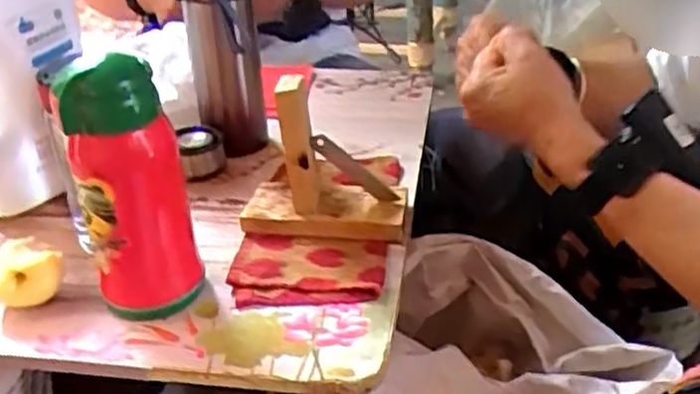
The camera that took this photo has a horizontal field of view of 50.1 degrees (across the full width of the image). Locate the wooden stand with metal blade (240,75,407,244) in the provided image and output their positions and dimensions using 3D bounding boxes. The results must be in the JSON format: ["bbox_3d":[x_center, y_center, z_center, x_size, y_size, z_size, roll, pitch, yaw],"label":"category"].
[{"bbox_3d":[-0.027,-0.035,0.663,0.146,0.130,0.066,1,31,10],"label":"wooden stand with metal blade"}]

